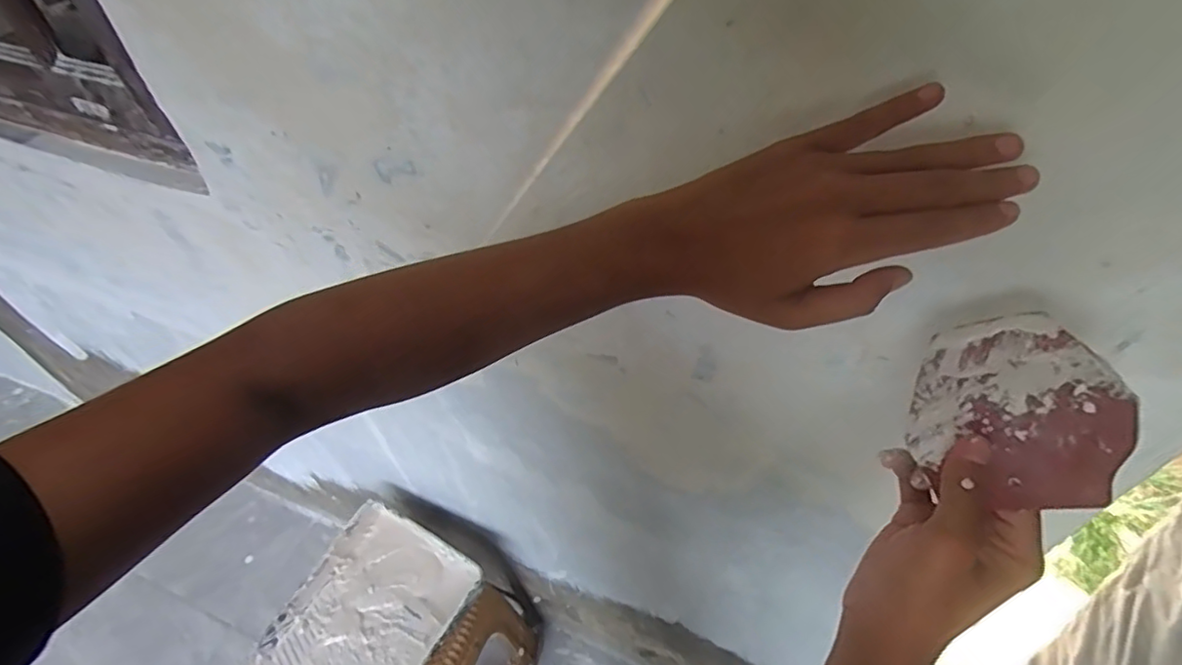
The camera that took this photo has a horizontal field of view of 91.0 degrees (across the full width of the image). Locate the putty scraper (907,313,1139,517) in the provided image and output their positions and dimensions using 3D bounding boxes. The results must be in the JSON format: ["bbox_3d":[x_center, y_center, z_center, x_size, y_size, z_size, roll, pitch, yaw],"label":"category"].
[{"bbox_3d":[0.222,0.038,0.307,0.094,0.004,0.094,3,76,49],"label":"putty scraper"}]

